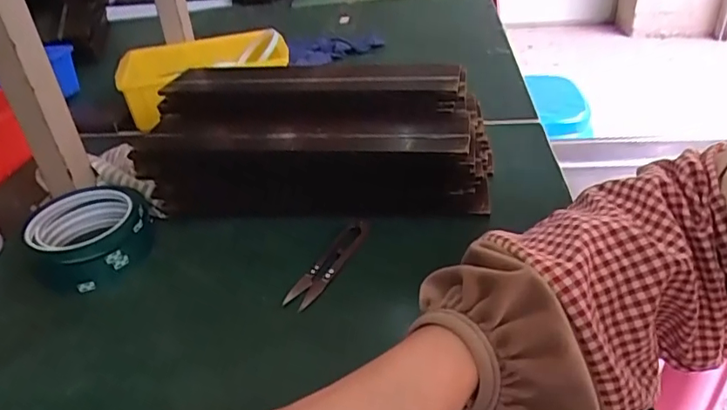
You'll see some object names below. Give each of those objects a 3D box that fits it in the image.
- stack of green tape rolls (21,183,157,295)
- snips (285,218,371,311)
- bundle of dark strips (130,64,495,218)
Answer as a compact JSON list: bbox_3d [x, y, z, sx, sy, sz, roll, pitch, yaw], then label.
[{"bbox_3d":[-0.223,0.024,0.444,0.099,0.038,0.090,-29,40,-30],"label":"stack of green tape rolls"},{"bbox_3d":[-0.025,0.043,0.413,0.024,0.010,0.098,15,39,27],"label":"snips"},{"bbox_3d":[-0.042,-0.048,0.462,0.286,0.112,0.113,0,35,8],"label":"bundle of dark strips"}]

